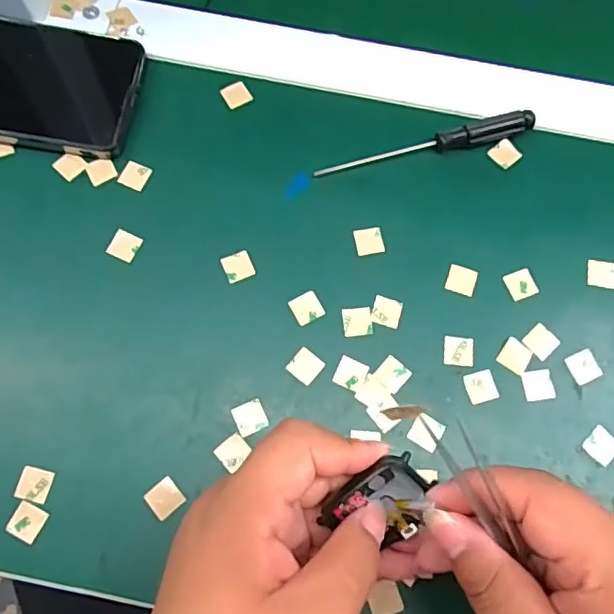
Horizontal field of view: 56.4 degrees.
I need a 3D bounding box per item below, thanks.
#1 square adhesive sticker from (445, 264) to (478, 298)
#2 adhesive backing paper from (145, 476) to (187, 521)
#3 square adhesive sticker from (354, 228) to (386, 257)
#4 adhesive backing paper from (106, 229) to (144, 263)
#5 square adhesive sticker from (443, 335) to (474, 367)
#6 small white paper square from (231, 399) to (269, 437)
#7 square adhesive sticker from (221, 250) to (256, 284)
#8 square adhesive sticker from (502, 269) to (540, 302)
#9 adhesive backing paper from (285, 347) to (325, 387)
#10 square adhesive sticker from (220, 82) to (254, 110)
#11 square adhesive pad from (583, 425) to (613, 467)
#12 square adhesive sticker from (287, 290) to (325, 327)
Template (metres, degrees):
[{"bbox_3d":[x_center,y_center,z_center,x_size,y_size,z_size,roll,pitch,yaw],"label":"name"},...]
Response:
[{"bbox_3d":[0.086,-0.015,0.320,0.016,0.004,0.016,19,75,4],"label":"square adhesive sticker"},{"bbox_3d":[-0.070,0.095,0.283,0.015,0.004,0.016,-41,78,-12],"label":"adhesive backing paper"},{"bbox_3d":[0.035,-0.038,0.324,0.016,0.004,0.016,-9,74,-4],"label":"square adhesive sticker"},{"bbox_3d":[-0.102,-0.034,0.320,0.016,0.004,0.016,25,67,-4],"label":"adhesive backing paper"},{"bbox_3d":[0.082,0.024,0.308,0.016,0.004,0.016,6,73,3],"label":"square adhesive sticker"},{"bbox_3d":[-0.029,0.057,0.293,0.016,0.004,0.016,-25,75,-9],"label":"small white paper square"},{"bbox_3d":[-0.039,-0.022,0.319,0.016,0.004,0.016,-22,75,-12],"label":"square adhesive sticker"},{"bbox_3d":[0.120,-0.012,0.320,0.016,0.004,0.016,-19,74,-8],"label":"square adhesive sticker"},{"bbox_3d":[-0.001,0.031,0.302,0.015,0.004,0.016,38,76,9],"label":"adhesive backing paper"},{"bbox_3d":[-0.043,-0.130,0.351,0.016,0.004,0.014,-31,82,-14],"label":"square adhesive sticker"},{"bbox_3d":[0.152,0.071,0.294,0.015,0.004,0.016,43,77,10],"label":"square adhesive pad"},{"bbox_3d":[0.000,0.001,0.313,0.016,0.004,0.016,-28,75,-11],"label":"square adhesive sticker"}]

